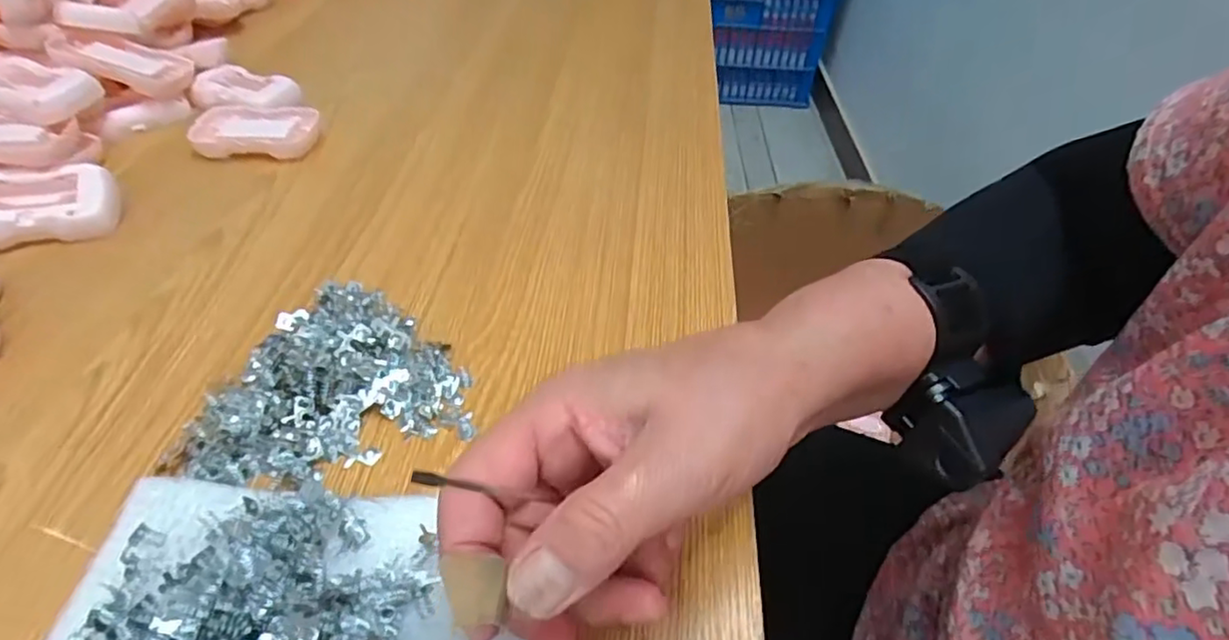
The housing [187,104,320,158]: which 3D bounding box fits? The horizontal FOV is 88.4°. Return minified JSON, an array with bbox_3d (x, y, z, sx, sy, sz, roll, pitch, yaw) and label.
[{"bbox_3d":[-0.279,-0.149,0.495,0.088,0.014,0.061,1,46,-4],"label":"housing"}]

